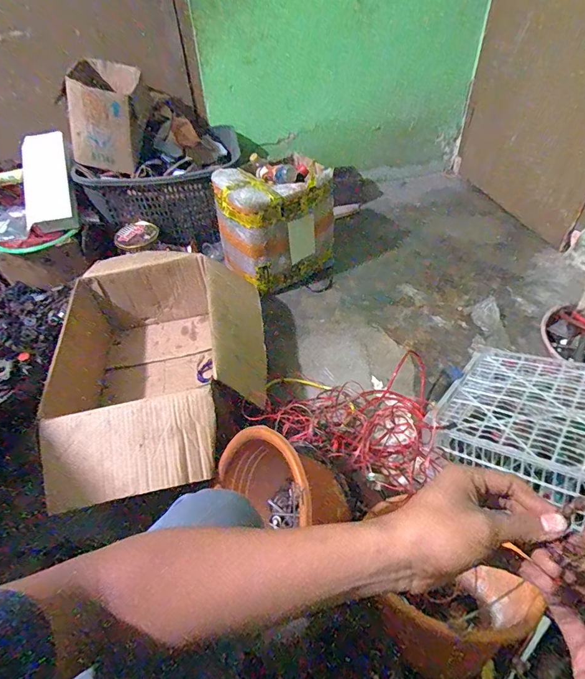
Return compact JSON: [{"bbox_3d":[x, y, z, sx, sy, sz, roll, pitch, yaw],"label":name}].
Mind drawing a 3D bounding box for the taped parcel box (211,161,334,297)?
[{"bbox_3d":[-0.061,-0.365,1.295,0.379,0.318,0.239,-24,49,-19],"label":"taped parcel box"}]

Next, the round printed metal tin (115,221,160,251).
[{"bbox_3d":[-0.550,-0.365,1.403,0.153,0.089,0.024,-34,52,-27],"label":"round printed metal tin"}]

